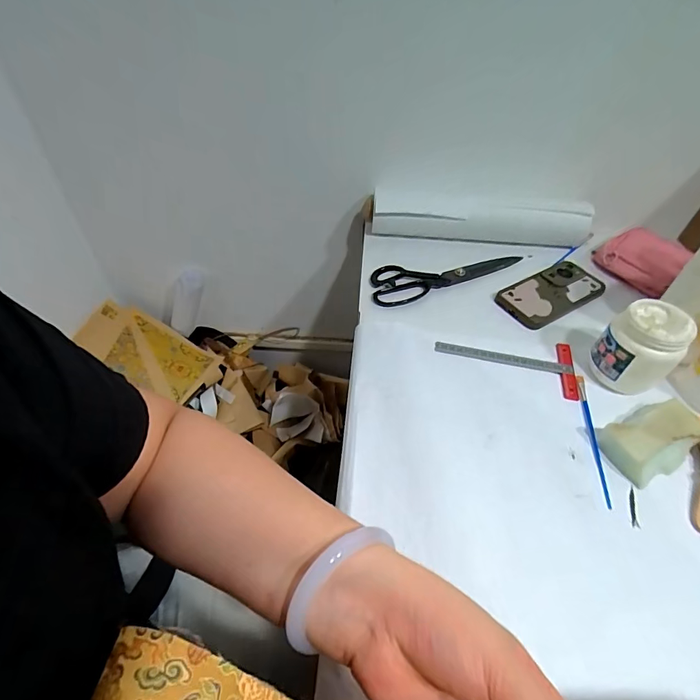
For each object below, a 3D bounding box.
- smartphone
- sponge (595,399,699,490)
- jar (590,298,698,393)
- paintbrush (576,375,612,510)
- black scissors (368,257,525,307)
[{"bbox_3d":[0.296,-0.084,0.605,0.170,0.014,0.078,-25,53,-23],"label":"smartphone"},{"bbox_3d":[0.317,0.092,0.431,0.102,0.031,0.064,-22,52,-20],"label":"sponge"},{"bbox_3d":[0.331,-0.002,0.472,0.073,0.093,0.072,1,48,-1],"label":"jar"},{"bbox_3d":[0.266,0.093,0.451,0.008,0.006,0.163,9,48,5],"label":"paintbrush"},{"bbox_3d":[0.143,-0.122,0.632,0.247,0.018,0.077,-17,51,-17],"label":"black scissors"}]

